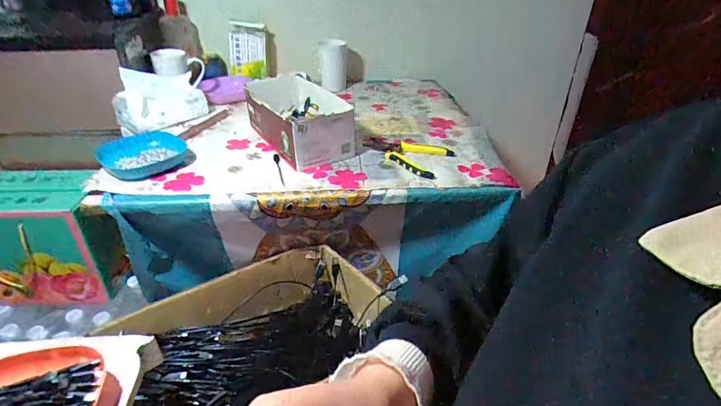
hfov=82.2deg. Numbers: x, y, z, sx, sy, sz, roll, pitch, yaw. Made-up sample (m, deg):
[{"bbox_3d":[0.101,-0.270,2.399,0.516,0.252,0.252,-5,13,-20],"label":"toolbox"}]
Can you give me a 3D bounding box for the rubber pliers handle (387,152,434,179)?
[{"bbox_3d":[0.087,-0.068,0.749,0.028,0.014,0.109,-28,43,-36],"label":"rubber pliers handle"}]

